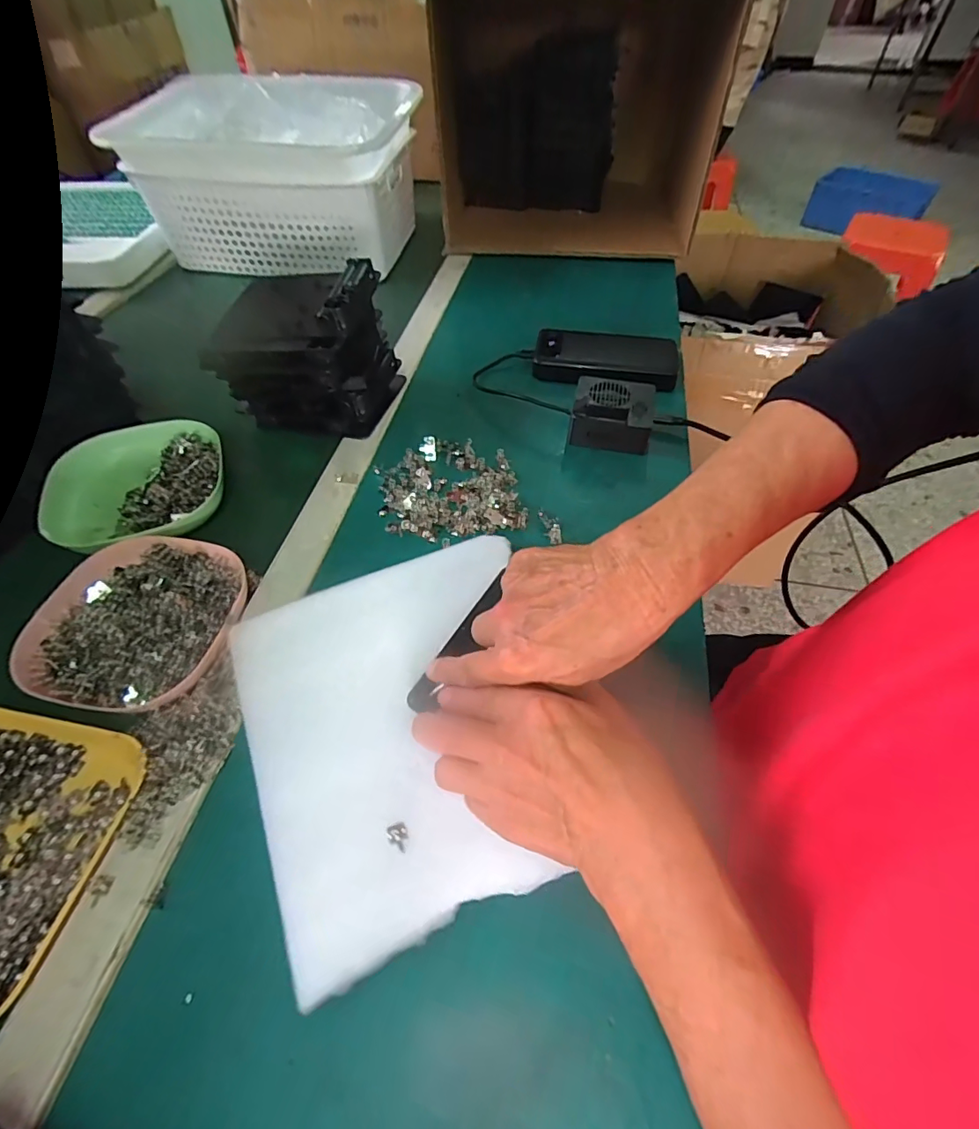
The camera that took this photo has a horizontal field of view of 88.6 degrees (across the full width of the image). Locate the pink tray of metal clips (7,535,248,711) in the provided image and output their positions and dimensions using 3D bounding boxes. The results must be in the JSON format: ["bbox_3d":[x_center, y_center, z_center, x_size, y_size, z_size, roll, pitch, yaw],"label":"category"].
[{"bbox_3d":[-0.255,0.037,0.364,0.143,0.032,0.134,7,53,7],"label":"pink tray of metal clips"}]

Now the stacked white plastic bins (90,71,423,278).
[{"bbox_3d":[-0.285,-0.569,0.743,0.362,0.177,0.271,5,52,5],"label":"stacked white plastic bins"}]

